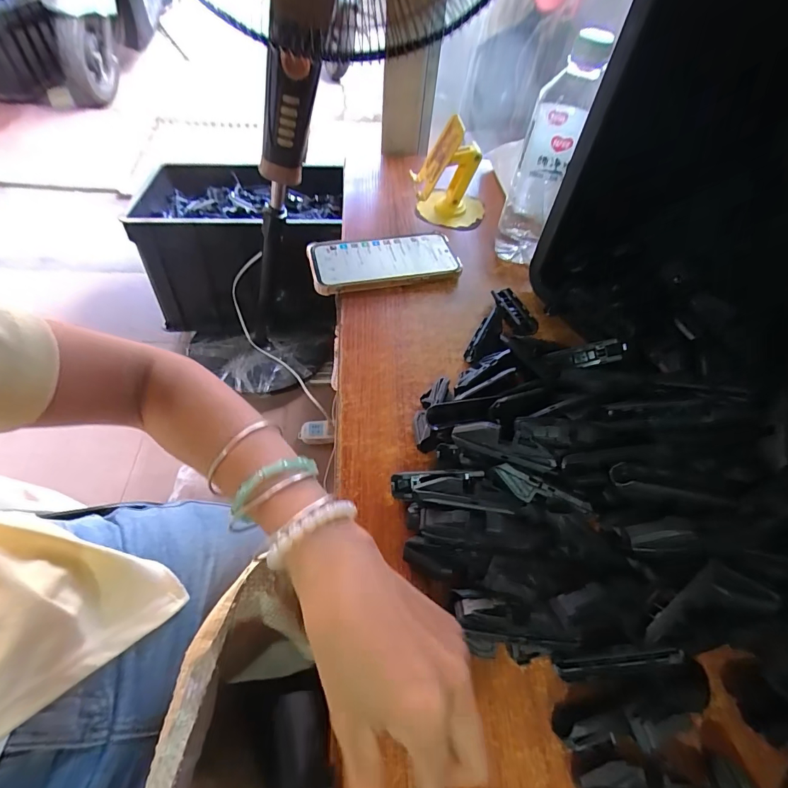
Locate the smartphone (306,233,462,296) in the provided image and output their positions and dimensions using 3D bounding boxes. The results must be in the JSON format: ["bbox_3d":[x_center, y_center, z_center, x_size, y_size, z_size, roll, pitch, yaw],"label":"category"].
[{"bbox_3d":[-0.011,-0.152,0.473,0.166,0.017,0.079,-11,56,-12],"label":"smartphone"}]

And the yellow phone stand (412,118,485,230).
[{"bbox_3d":[0.073,-0.278,0.522,0.102,0.103,0.072,11,54,3],"label":"yellow phone stand"}]

